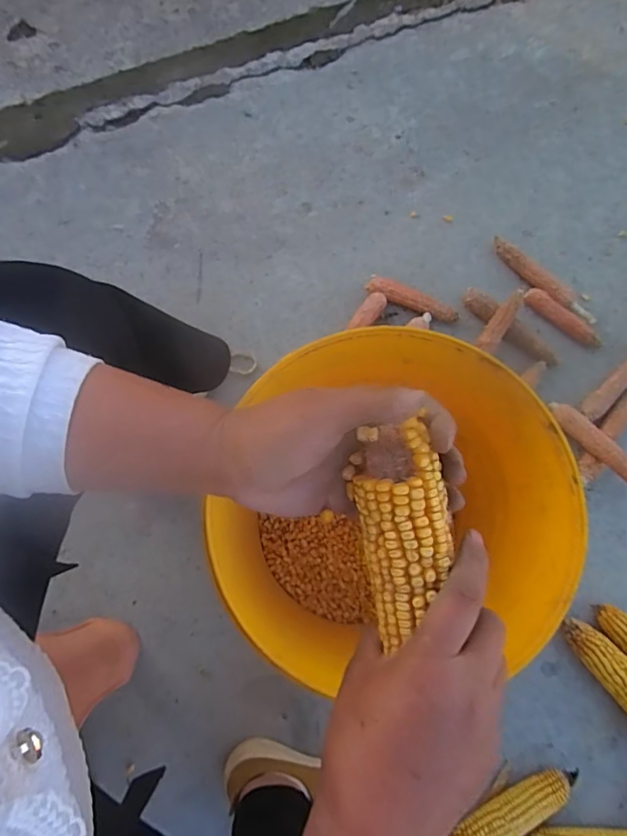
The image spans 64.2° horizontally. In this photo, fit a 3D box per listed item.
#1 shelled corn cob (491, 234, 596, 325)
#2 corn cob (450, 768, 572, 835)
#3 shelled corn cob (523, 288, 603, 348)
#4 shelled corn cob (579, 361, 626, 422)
[{"bbox_3d":[0.364,-0.218,0.801,0.197,0.027,0.037,42,80,9],"label":"shelled corn cob"},{"bbox_3d":[0.243,0.486,0.614,0.171,0.044,0.046,-31,79,-7],"label":"corn cob"},{"bbox_3d":[0.391,-0.156,0.786,0.135,0.025,0.021,40,80,9],"label":"shelled corn cob"},{"bbox_3d":[0.469,-0.058,0.761,0.181,0.029,0.032,-41,80,-9],"label":"shelled corn cob"}]

